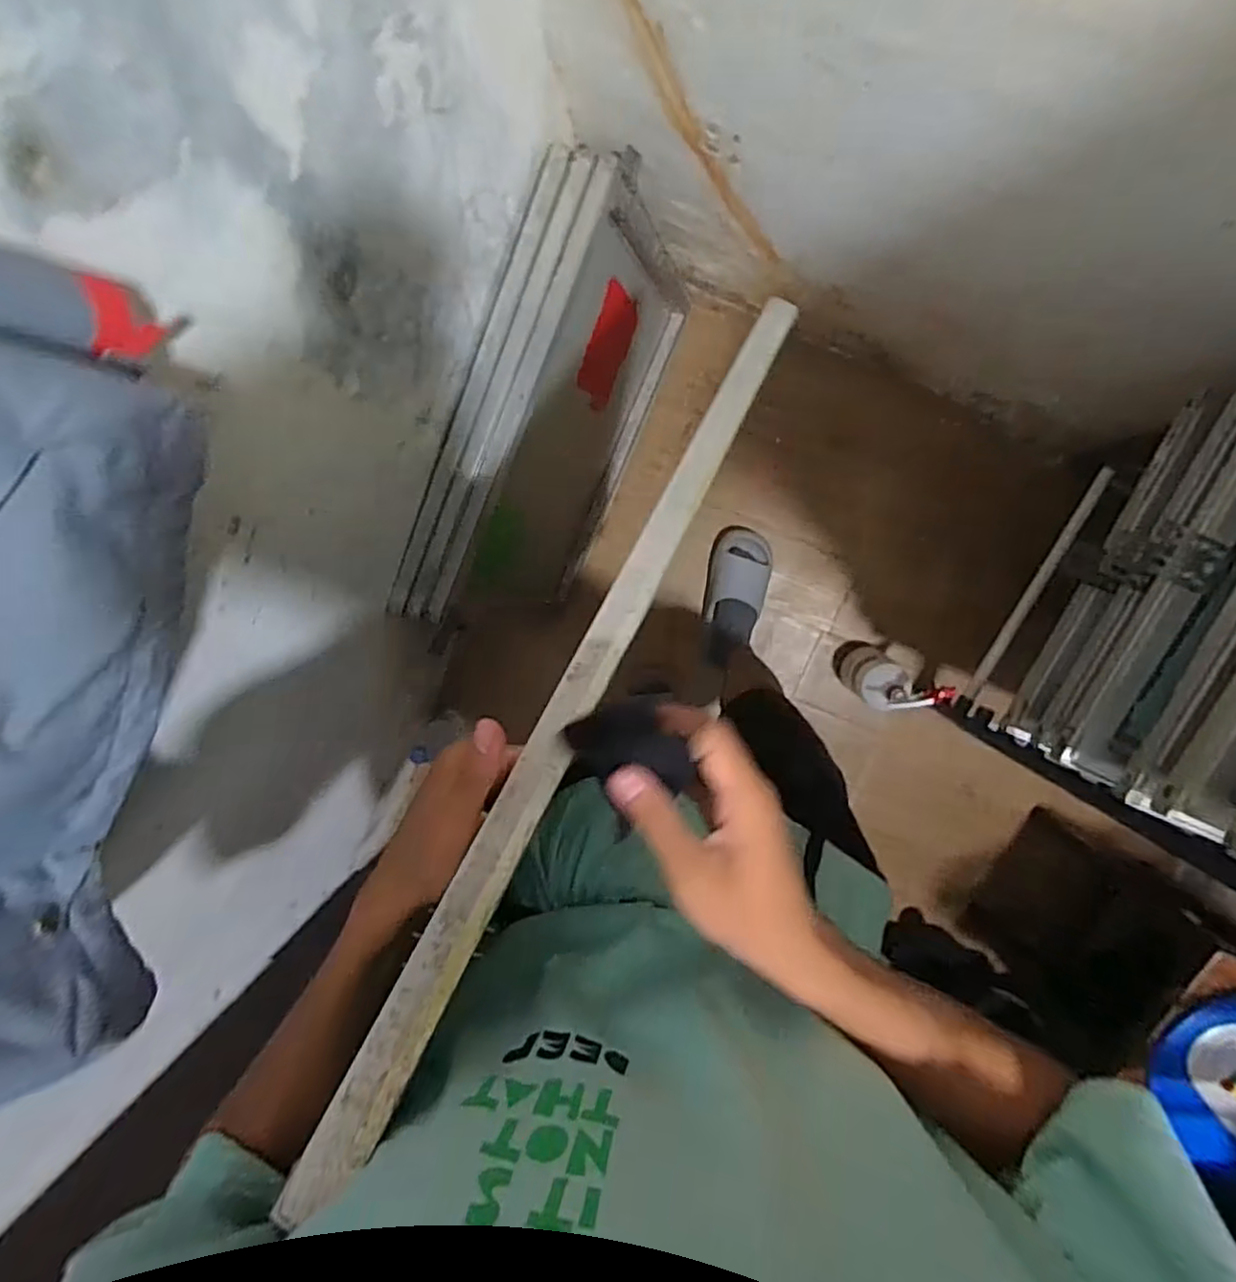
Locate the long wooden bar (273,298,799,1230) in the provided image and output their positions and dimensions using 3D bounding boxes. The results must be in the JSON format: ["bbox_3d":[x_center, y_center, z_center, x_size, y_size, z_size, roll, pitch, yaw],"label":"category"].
[{"bbox_3d":[0.005,-0.023,0.418,0.028,0.008,0.632,26,62,2],"label":"long wooden bar"}]

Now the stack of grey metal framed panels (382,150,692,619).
[{"bbox_3d":[-0.104,-0.348,1.155,0.185,0.446,0.663,23,98,3],"label":"stack of grey metal framed panels"}]

